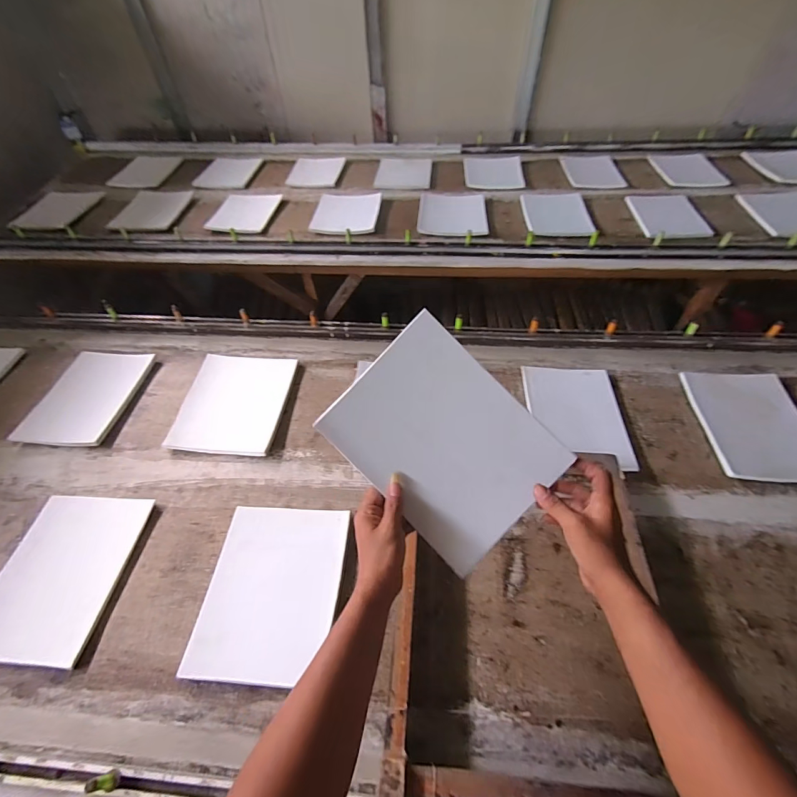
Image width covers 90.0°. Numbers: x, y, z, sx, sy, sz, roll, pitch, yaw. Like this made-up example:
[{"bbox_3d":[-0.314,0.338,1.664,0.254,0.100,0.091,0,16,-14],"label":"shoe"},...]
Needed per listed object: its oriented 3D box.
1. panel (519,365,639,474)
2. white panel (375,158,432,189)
[{"bbox_3d":[0.385,0.032,0.871,0.190,0.018,0.264,-1,51,7],"label":"panel"},{"bbox_3d":[0.024,-0.914,1.621,0.219,0.012,0.282,4,54,2],"label":"white panel"}]

